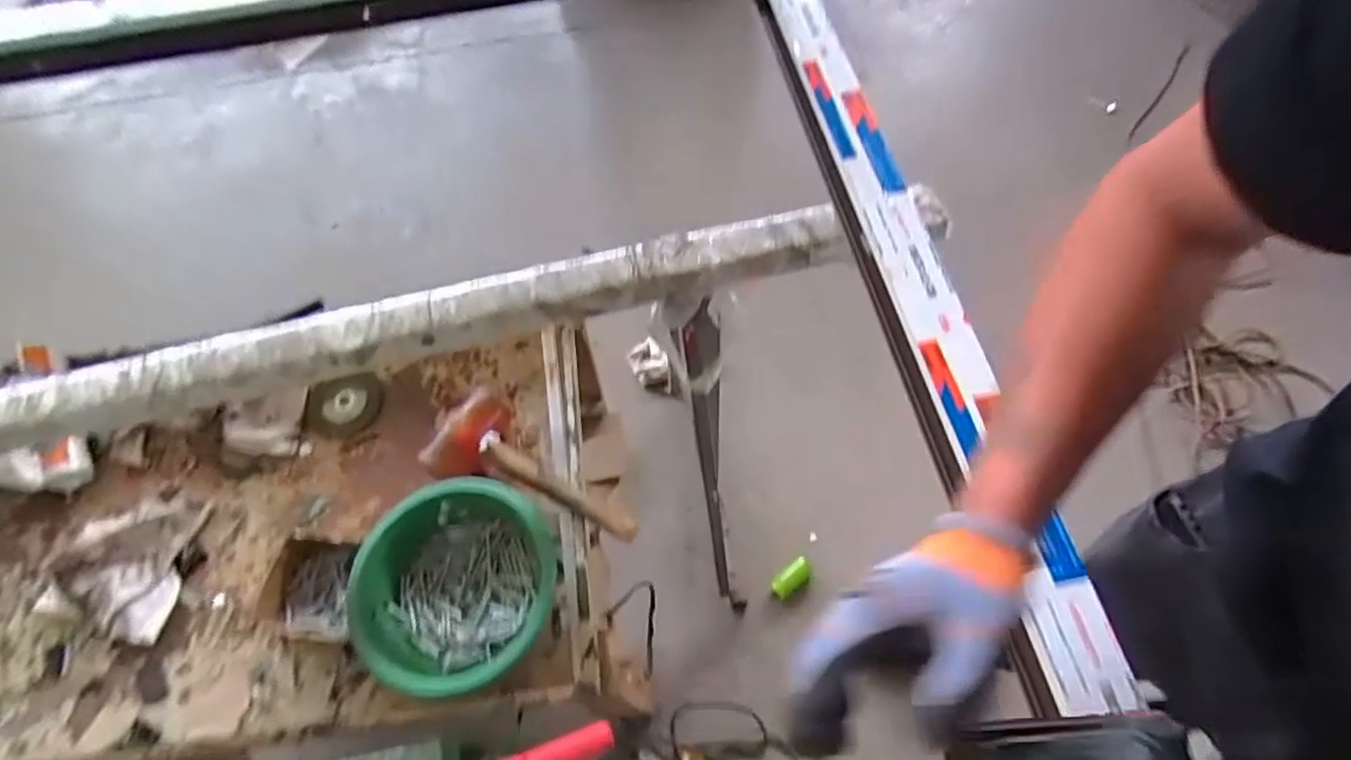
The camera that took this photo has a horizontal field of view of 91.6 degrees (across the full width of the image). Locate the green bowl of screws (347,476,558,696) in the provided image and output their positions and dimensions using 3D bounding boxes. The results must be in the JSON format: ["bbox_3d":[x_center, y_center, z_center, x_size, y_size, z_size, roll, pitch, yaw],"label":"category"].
[{"bbox_3d":[-0.245,0.230,0.742,0.200,0.082,0.217,-1,63,3],"label":"green bowl of screws"}]

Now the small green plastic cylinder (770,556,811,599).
[{"bbox_3d":[0.233,0.393,1.307,0.095,0.035,0.047,-35,66,-13],"label":"small green plastic cylinder"}]

